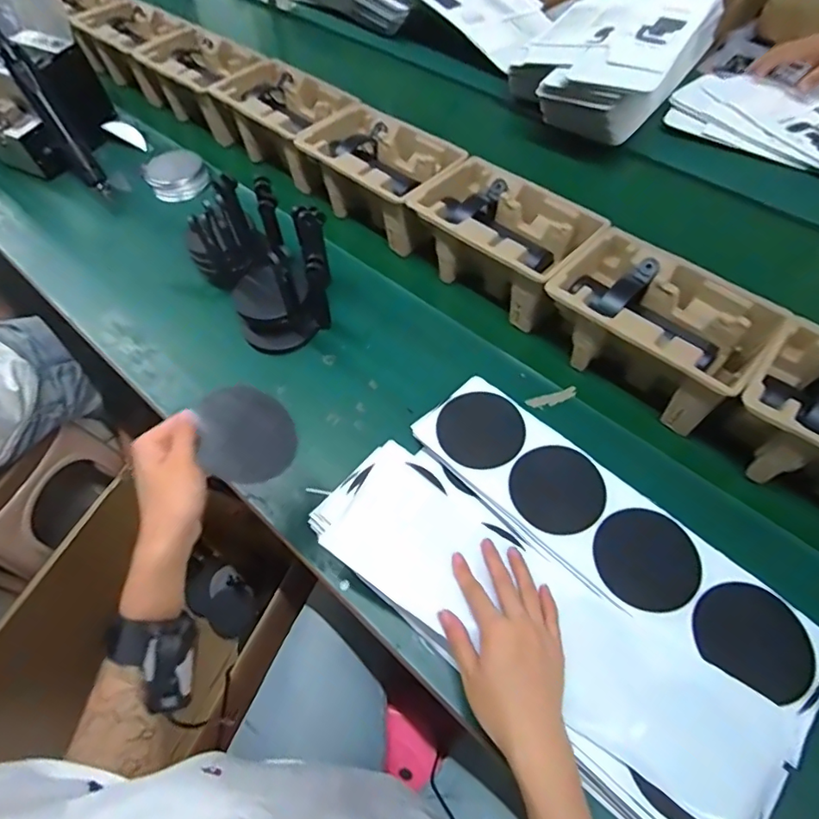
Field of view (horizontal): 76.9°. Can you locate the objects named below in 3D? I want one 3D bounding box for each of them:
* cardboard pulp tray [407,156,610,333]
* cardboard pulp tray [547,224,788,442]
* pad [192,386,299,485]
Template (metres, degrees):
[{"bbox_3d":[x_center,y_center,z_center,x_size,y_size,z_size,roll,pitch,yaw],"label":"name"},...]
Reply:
[{"bbox_3d":[0.118,-0.227,0.694,0.233,0.099,0.145,38,67,22],"label":"cardboard pulp tray"},{"bbox_3d":[0.277,-0.091,0.600,0.217,0.109,0.145,37,66,21],"label":"cardboard pulp tray"},{"bbox_3d":[-0.146,0.020,0.464,0.080,0.010,0.097,-6,59,-27],"label":"pad"}]

